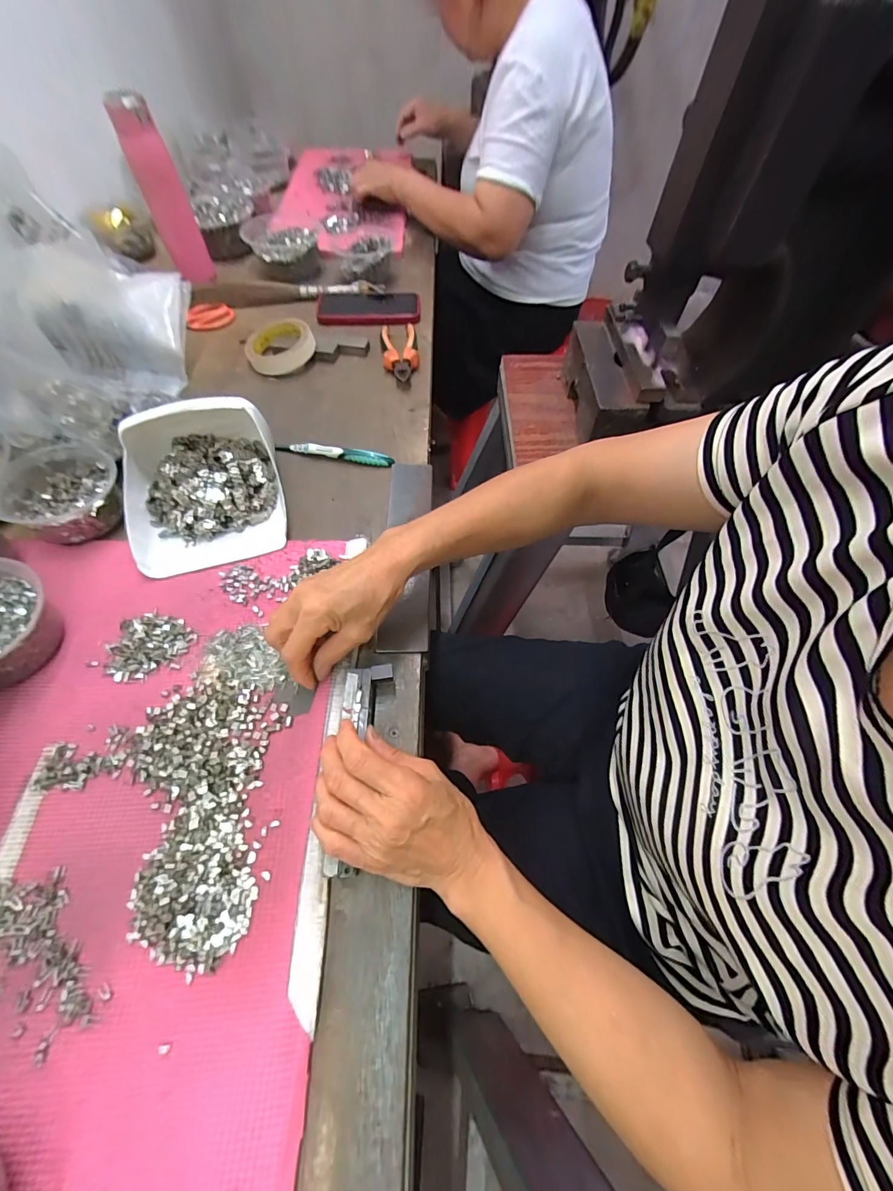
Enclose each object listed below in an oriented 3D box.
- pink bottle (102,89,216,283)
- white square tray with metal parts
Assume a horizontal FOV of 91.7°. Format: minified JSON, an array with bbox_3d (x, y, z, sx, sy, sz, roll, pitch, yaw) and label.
[{"bbox_3d":[-0.444,-0.631,0.684,0.063,0.207,0.054,-21,62,-14],"label":"pink bottle"},{"bbox_3d":[-0.261,-0.125,0.456,0.152,0.078,0.171,-14,61,-10],"label":"white square tray with metal parts"}]

